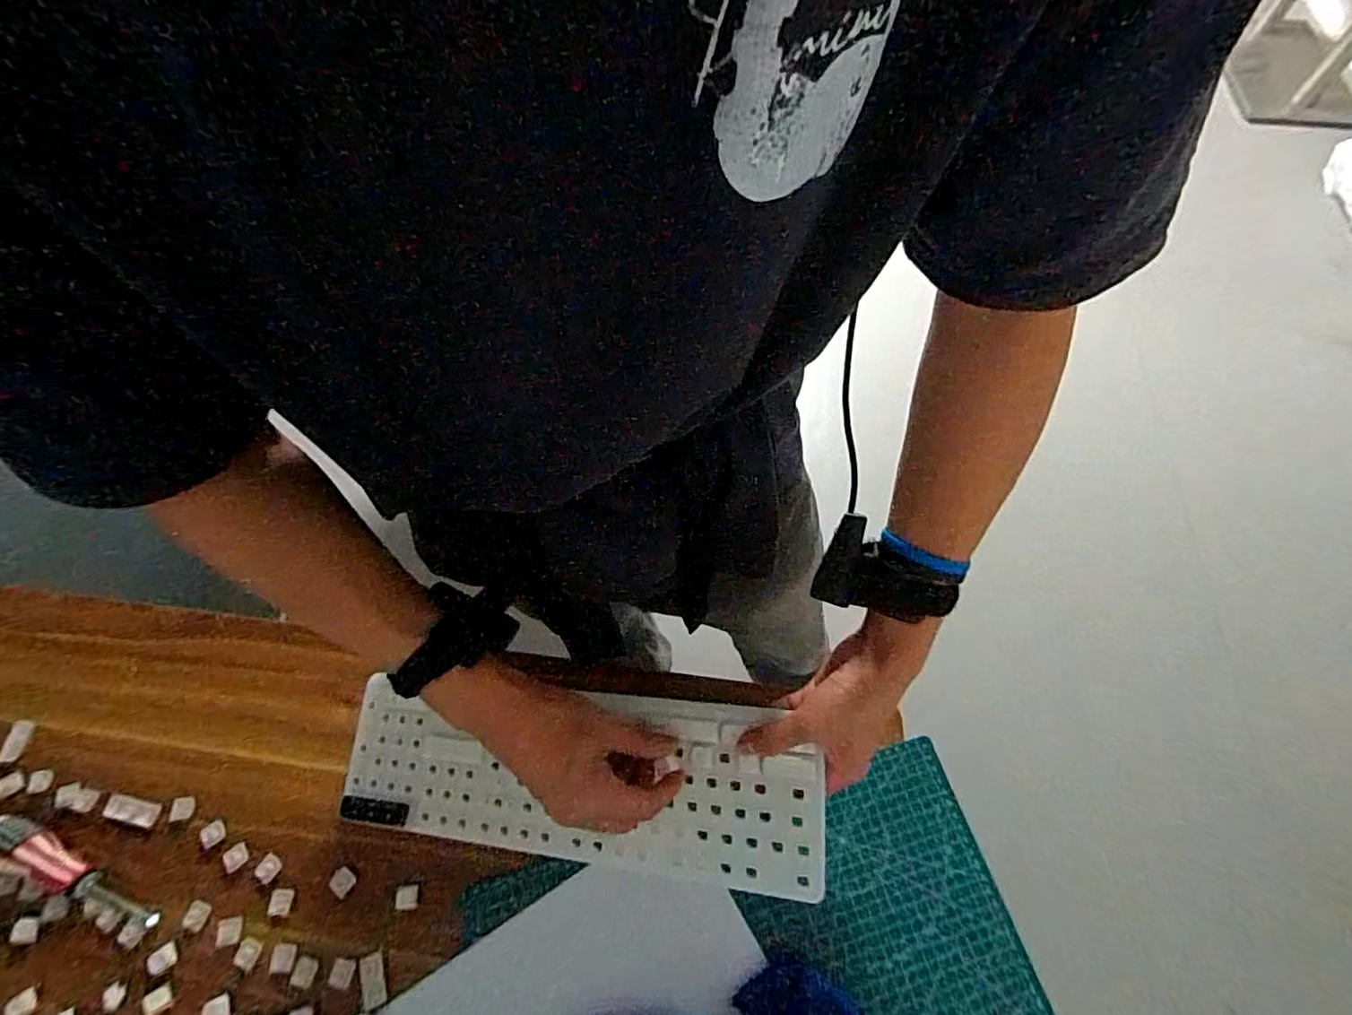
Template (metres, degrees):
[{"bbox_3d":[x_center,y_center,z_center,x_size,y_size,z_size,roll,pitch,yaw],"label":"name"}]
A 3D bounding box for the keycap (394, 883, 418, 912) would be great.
[{"bbox_3d":[-0.236,0.342,0.514,0.020,0.005,0.019,-9,62,-1],"label":"keycap"}]

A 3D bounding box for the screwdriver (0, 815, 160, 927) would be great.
[{"bbox_3d":[-0.543,0.323,0.523,0.195,0.024,0.040,15,64,11],"label":"screwdriver"}]

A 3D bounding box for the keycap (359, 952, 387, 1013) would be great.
[{"bbox_3d":[-0.253,0.393,0.489,0.019,0.004,0.037,-19,63,-6],"label":"keycap"}]

